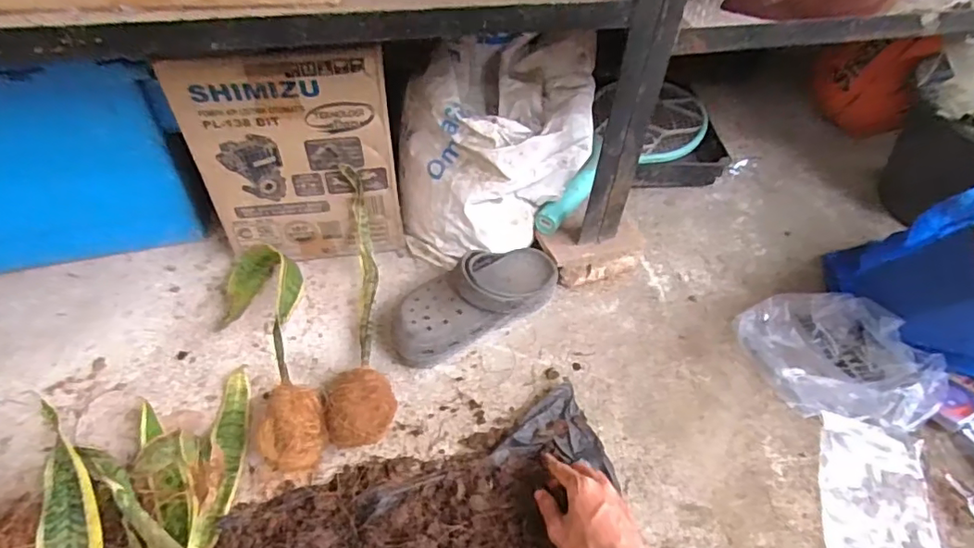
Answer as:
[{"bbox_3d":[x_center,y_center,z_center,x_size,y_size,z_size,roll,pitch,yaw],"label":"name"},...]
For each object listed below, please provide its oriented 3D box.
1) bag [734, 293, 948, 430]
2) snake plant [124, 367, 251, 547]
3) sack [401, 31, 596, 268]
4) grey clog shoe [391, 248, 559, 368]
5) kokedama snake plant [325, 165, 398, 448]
[{"bbox_3d":[0.428,0.097,0.700,0.137,0.082,0.211,-30,58,-24],"label":"bag"},{"bbox_3d":[-0.309,0.228,0.597,0.117,0.040,0.270,-12,52,-12],"label":"snake plant"},{"bbox_3d":[0.010,-0.174,0.800,0.258,0.209,0.240,-1,49,-5],"label":"sack"},{"bbox_3d":[-0.015,0.031,0.731,0.235,0.079,0.101,-23,55,-20],"label":"grey clog shoe"},{"bbox_3d":[-0.147,0.042,0.681,0.076,0.145,0.311,-2,51,-4],"label":"kokedama snake plant"}]

